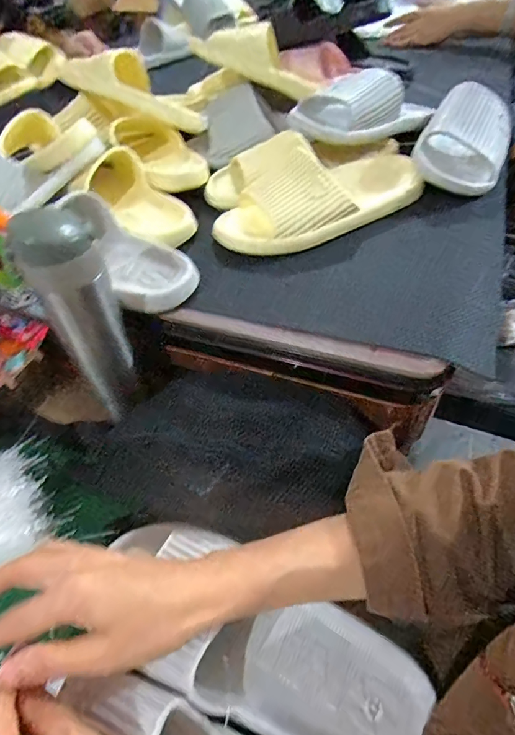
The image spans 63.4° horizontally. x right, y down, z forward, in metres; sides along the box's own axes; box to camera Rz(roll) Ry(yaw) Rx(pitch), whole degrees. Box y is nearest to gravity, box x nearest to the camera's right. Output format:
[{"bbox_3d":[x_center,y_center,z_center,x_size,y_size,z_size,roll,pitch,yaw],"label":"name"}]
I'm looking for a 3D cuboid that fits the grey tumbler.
[{"bbox_3d":[-0.162,-0.052,0.405,0.066,0.202,0.062,-20,51,-11],"label":"grey tumbler"}]

